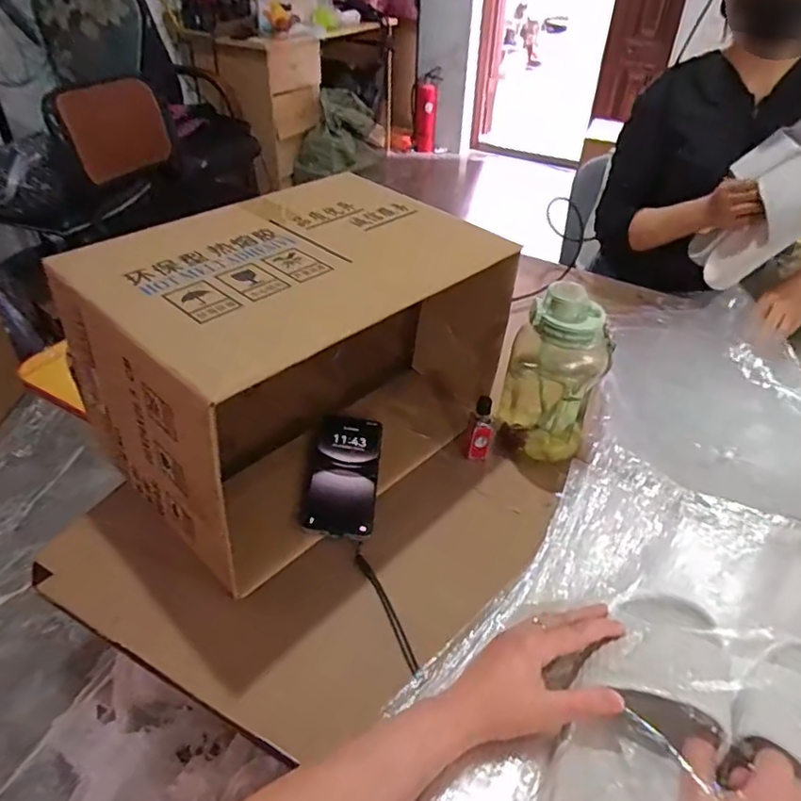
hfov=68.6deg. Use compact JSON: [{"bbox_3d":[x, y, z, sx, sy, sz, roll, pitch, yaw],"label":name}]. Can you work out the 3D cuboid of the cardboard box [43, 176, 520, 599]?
[{"bbox_3d":[-0.103,-0.054,0.660,0.257,0.263,0.420,33,48,32],"label":"cardboard box"}]

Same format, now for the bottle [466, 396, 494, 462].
[{"bbox_3d":[0.098,0.035,0.701,0.025,0.080,0.026,9,40,9],"label":"bottle"}]

